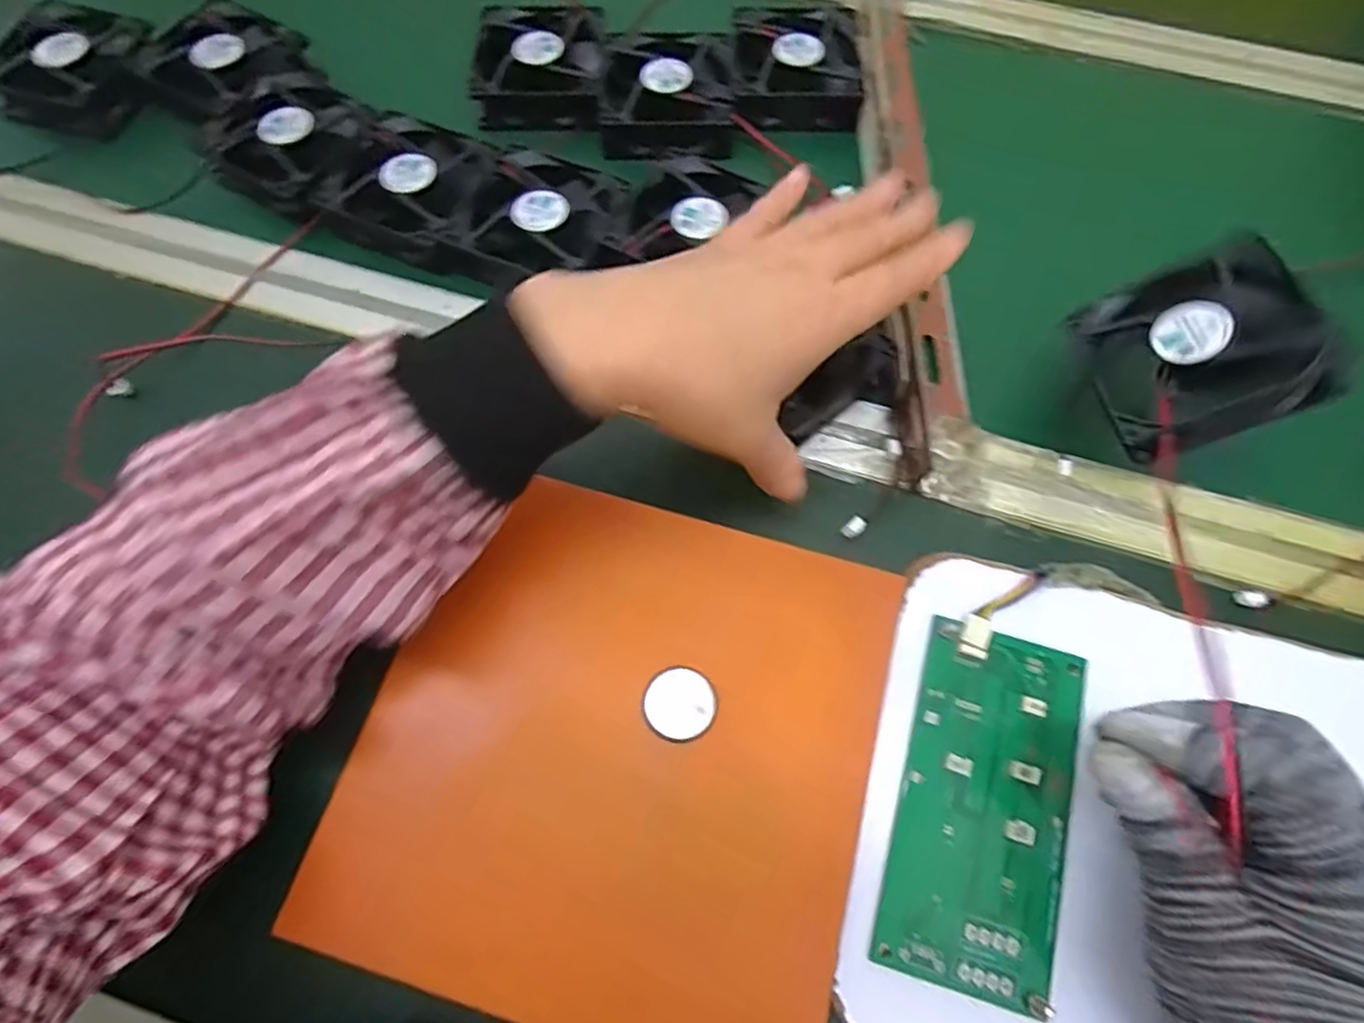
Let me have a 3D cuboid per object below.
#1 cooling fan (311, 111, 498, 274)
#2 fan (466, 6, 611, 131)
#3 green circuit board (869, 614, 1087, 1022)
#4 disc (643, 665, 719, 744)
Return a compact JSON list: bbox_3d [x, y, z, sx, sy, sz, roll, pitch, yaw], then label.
[{"bbox_3d":[-0.152,-0.188,0.396,0.093,0.023,0.087,16,66,8],"label":"cooling fan"},{"bbox_3d":[-0.088,-0.277,0.432,0.078,0.028,0.094,0,65,0],"label":"fan"},{"bbox_3d":[0.120,0.114,0.270,0.063,0.011,0.133,16,69,6],"label":"green circuit board"},{"bbox_3d":[-0.001,0.079,0.281,0.029,0.004,0.029,0,65,0],"label":"disc"}]

